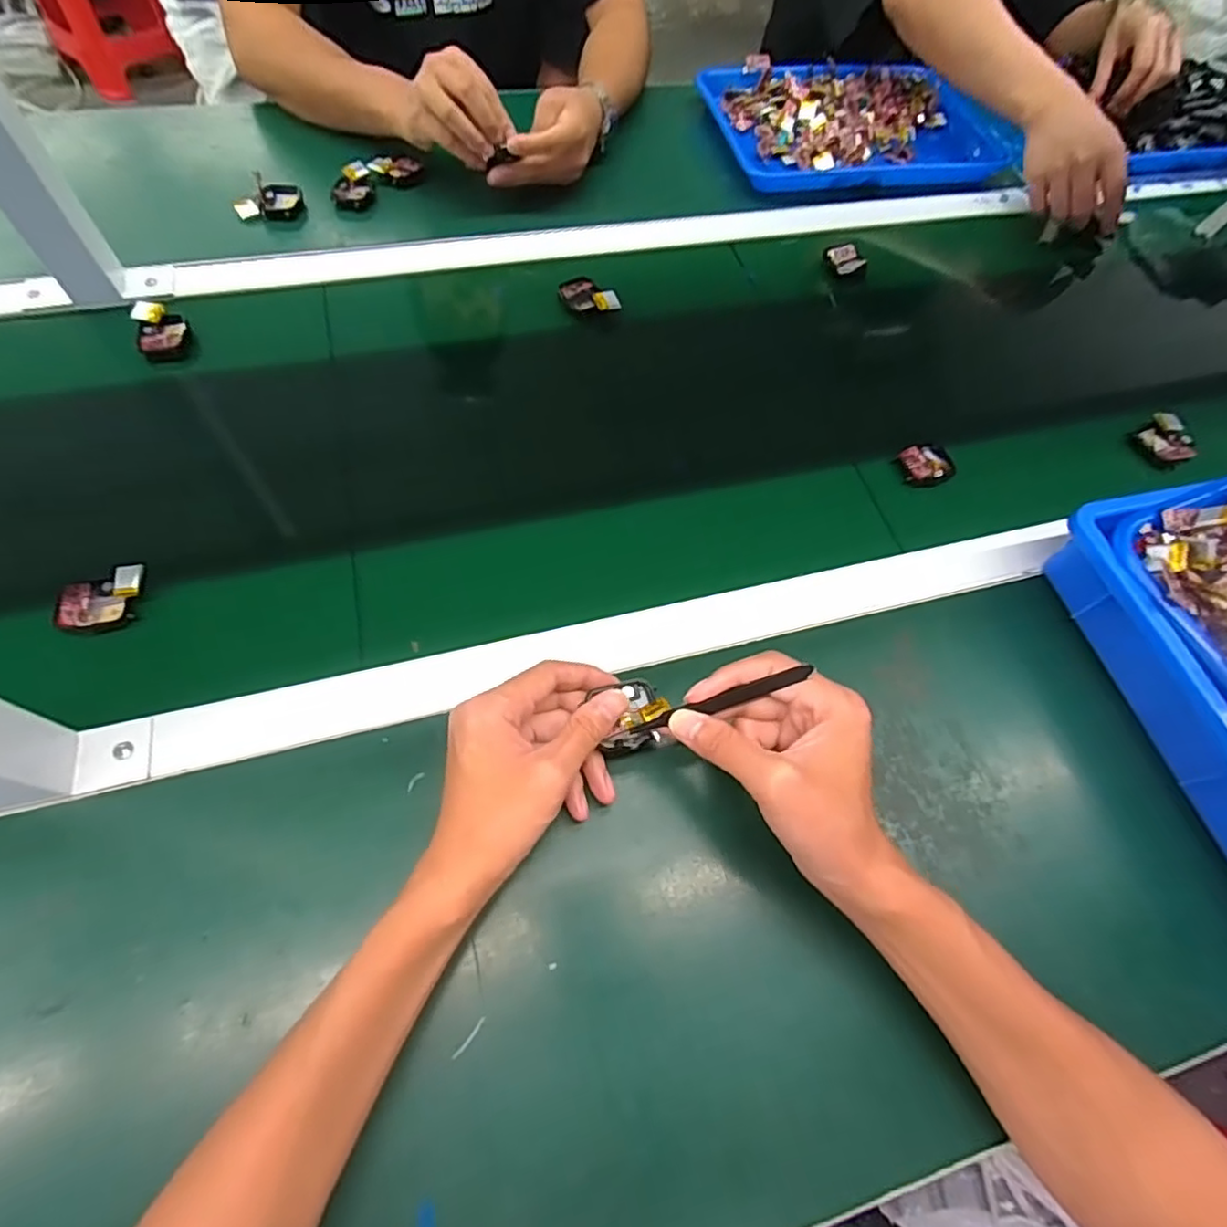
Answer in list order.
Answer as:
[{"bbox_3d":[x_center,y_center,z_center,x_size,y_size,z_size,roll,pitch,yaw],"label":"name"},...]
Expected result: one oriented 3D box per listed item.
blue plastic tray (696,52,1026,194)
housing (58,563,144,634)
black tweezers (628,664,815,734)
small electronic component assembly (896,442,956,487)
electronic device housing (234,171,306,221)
[{"bbox_3d":[0.286,-0.598,0.759,0.336,0.046,0.240,-13,62,-8],"label":"blue plastic tray"},{"bbox_3d":[-0.336,-0.008,0.411,0.055,0.017,0.040,-14,62,-8],"label":"housing"},{"bbox_3d":[0.058,0.049,0.342,0.105,0.012,0.006,-21,64,13],"label":"black tweezers"},{"bbox_3d":[0.265,-0.125,0.524,0.041,0.014,0.039,-17,62,-10],"label":"small electronic component assembly"},{"bbox_3d":[-0.340,-0.410,0.618,0.061,0.032,0.031,-15,62,-9],"label":"electronic device housing"}]

